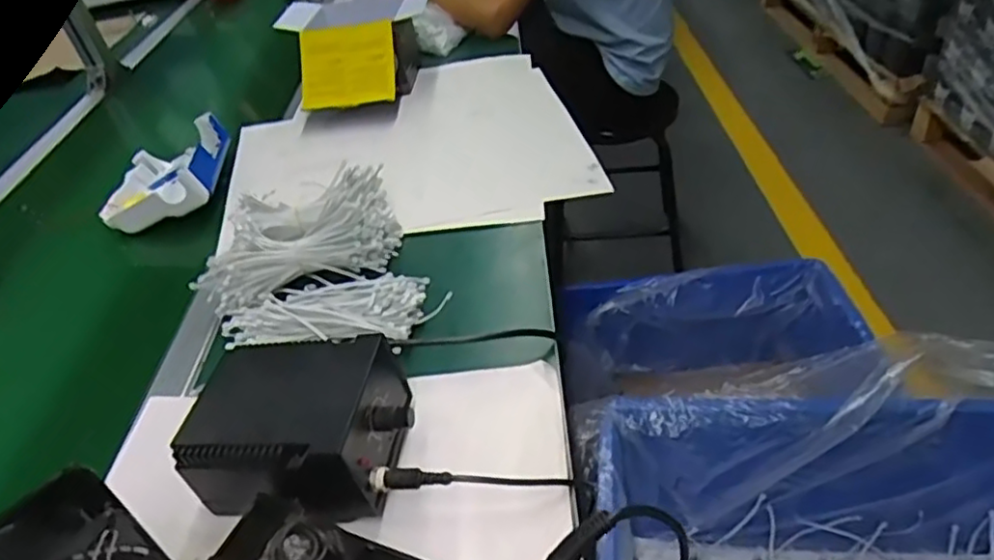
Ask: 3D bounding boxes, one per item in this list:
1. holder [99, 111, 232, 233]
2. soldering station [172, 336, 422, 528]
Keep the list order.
[{"bbox_3d":[-0.447,-0.143,0.889,0.153,0.065,0.163,-10,42,-4],"label":"holder"},{"bbox_3d":[-0.145,0.107,0.513,0.154,0.071,0.132,2,43,9],"label":"soldering station"}]

